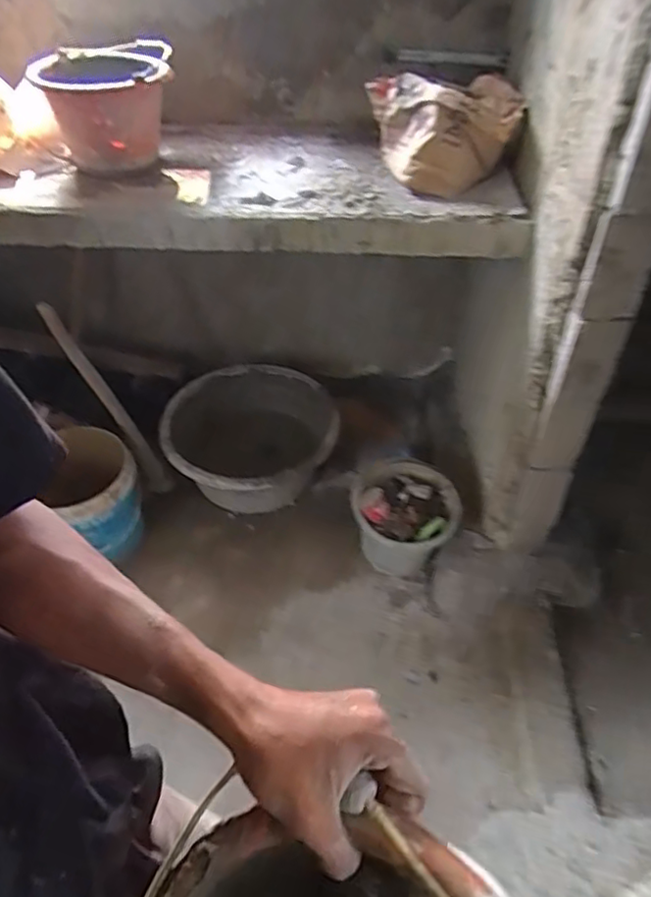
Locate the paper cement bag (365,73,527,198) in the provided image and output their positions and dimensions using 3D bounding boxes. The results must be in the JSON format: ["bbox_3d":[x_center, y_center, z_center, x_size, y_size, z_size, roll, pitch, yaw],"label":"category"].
[{"bbox_3d":[0.240,-0.649,1.245,0.288,0.202,0.245,4,43,5],"label":"paper cement bag"}]

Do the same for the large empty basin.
[{"bbox_3d":[-0.222,-0.019,1.846,0.508,0.260,0.508,-1,43,1],"label":"large empty basin"}]

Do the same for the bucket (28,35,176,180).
[{"bbox_3d":[-0.455,-0.712,1.263,0.258,0.216,0.303,-13,44,-13],"label":"bucket"}]

